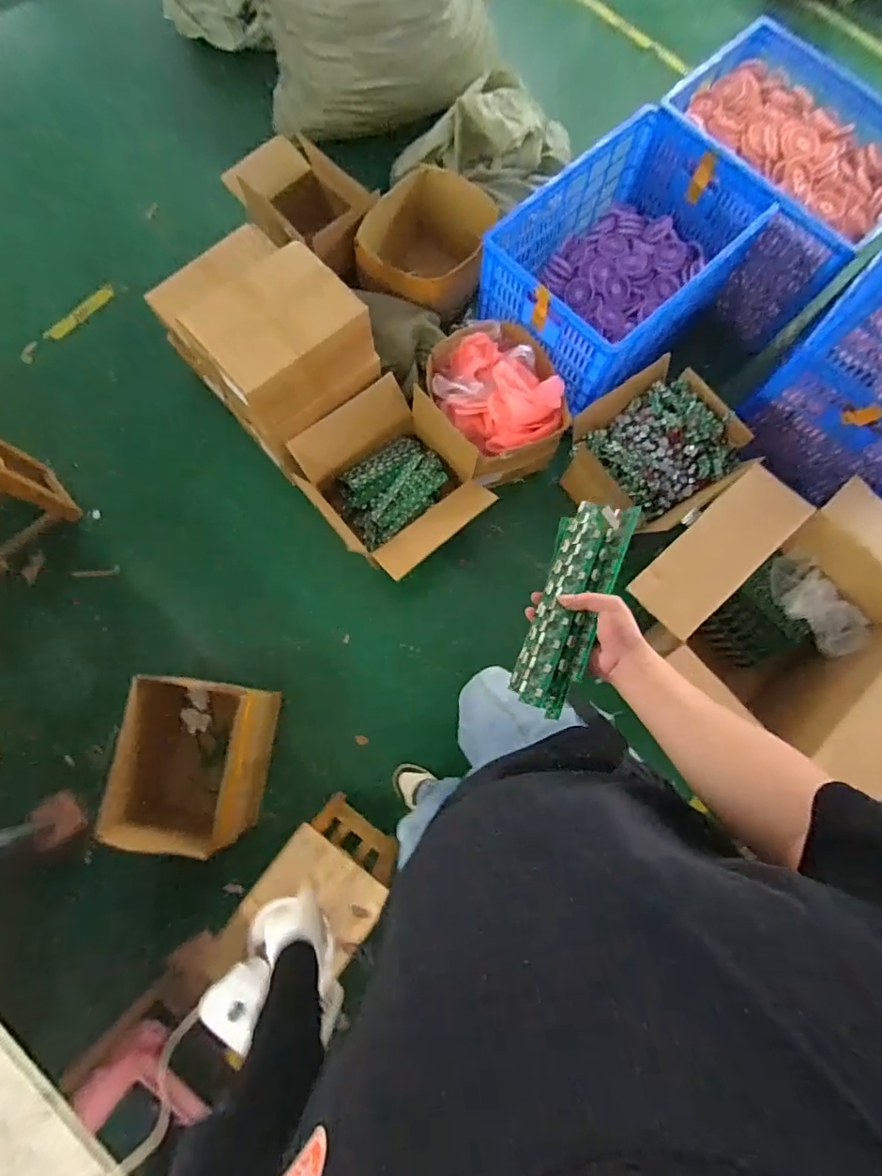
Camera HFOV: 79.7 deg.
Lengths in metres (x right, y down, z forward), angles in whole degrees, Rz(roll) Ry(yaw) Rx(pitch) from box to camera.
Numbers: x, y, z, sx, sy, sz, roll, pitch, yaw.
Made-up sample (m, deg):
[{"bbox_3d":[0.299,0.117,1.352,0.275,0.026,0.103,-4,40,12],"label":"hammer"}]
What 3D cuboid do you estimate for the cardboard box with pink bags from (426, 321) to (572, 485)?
[{"bbox_3d":[0.145,-0.499,1.444,0.293,0.260,0.404,-28,81,-6],"label":"cardboard box with pink bags"}]

